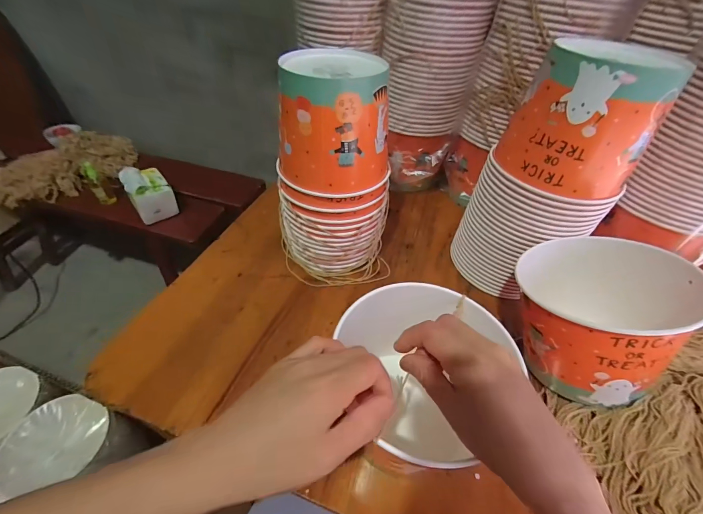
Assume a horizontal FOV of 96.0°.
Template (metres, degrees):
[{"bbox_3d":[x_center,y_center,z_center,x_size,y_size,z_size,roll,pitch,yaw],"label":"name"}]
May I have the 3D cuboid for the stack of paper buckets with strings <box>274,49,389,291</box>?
[{"bbox_3d":[-0.021,-0.103,0.442,0.156,0.280,0.139,-3,47,-10],"label":"stack of paper buckets with strings"}]

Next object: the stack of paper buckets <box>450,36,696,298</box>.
[{"bbox_3d":[0.249,-0.091,0.422,0.137,0.313,0.128,-2,47,-8],"label":"stack of paper buckets"}]

